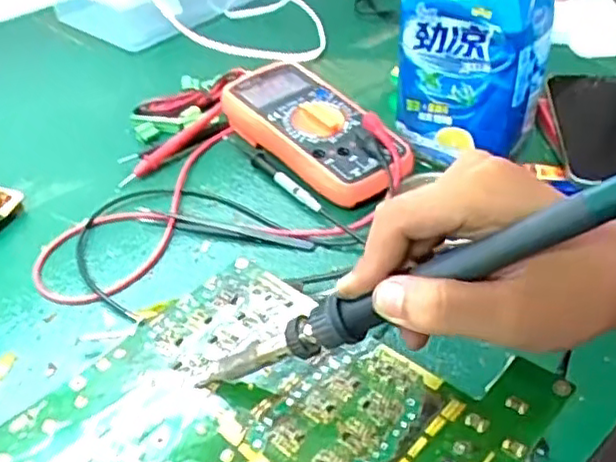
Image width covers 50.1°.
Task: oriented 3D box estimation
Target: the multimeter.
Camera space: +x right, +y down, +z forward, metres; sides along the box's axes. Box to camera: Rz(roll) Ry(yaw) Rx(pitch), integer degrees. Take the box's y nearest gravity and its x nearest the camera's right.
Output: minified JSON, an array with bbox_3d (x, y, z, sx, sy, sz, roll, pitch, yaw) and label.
[{"bbox_3d":[0.003,-0.082,0.539,0.077,0.044,0.190,-29,47,-28],"label":"multimeter"}]

